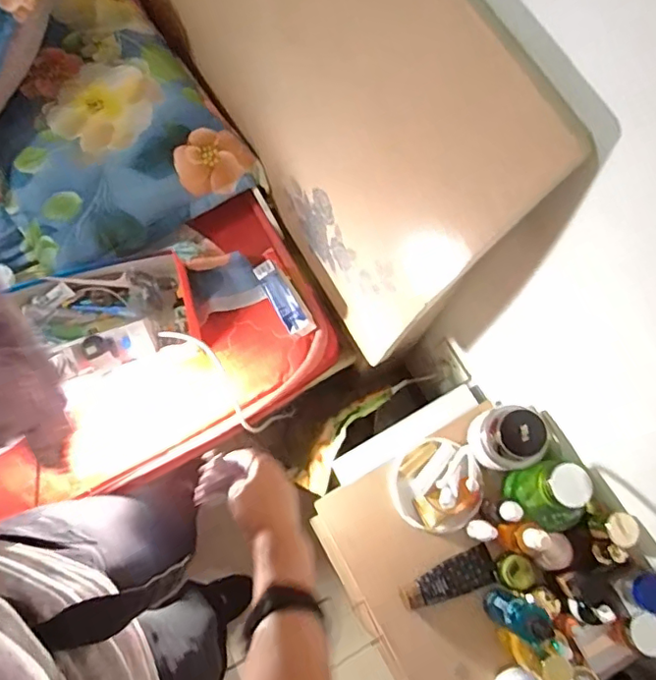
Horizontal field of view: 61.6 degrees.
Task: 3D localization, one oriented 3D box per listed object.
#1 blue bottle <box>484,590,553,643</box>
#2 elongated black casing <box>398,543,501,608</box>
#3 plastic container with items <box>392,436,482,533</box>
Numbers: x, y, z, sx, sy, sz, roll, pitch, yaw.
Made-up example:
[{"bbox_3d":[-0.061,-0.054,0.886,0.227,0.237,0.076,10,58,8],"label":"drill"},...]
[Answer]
[{"bbox_3d":[0.273,0.395,0.792,0.055,0.166,0.044,19,75,3],"label":"blue bottle"},{"bbox_3d":[0.192,0.385,0.871,0.155,0.031,0.061,-23,77,-8],"label":"elongated black casing"},{"bbox_3d":[0.181,0.235,0.892,0.147,0.073,0.142,1,75,-2],"label":"plastic container with items"}]

